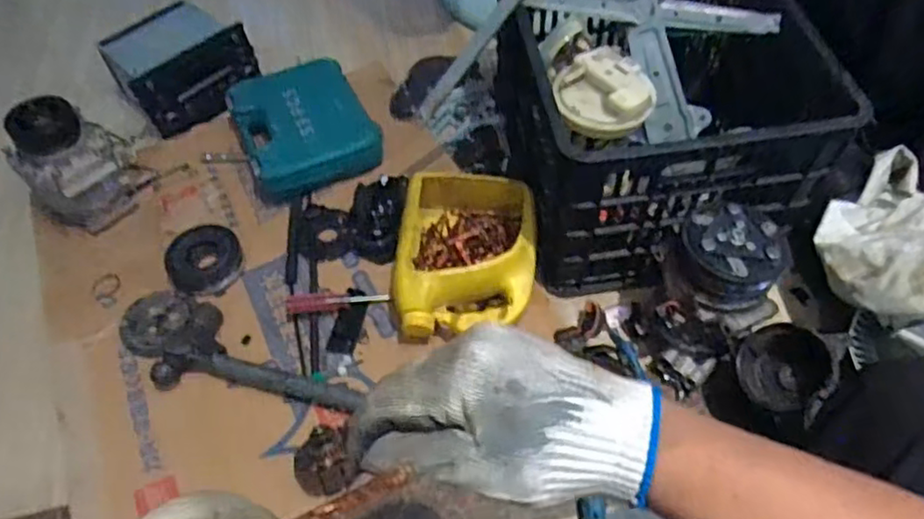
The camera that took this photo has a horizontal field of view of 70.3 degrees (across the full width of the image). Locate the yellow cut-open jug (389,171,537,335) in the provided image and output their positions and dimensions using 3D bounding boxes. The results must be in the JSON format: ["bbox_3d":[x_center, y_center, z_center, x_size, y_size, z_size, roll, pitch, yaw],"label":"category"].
[{"bbox_3d":[0.008,0.001,0.875,0.175,0.092,0.220,2,55,4],"label":"yellow cut-open jug"}]

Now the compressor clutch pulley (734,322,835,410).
[{"bbox_3d":[0.355,0.117,0.744,0.060,0.105,0.099,3,27,-29],"label":"compressor clutch pulley"}]

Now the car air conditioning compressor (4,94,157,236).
[{"bbox_3d":[-0.579,-0.147,0.993,0.116,0.194,0.160,36,64,24],"label":"car air conditioning compressor"}]

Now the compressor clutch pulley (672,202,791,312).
[{"bbox_3d":[0.295,-0.004,0.734,0.113,0.064,0.108,7,55,7],"label":"compressor clutch pulley"}]

